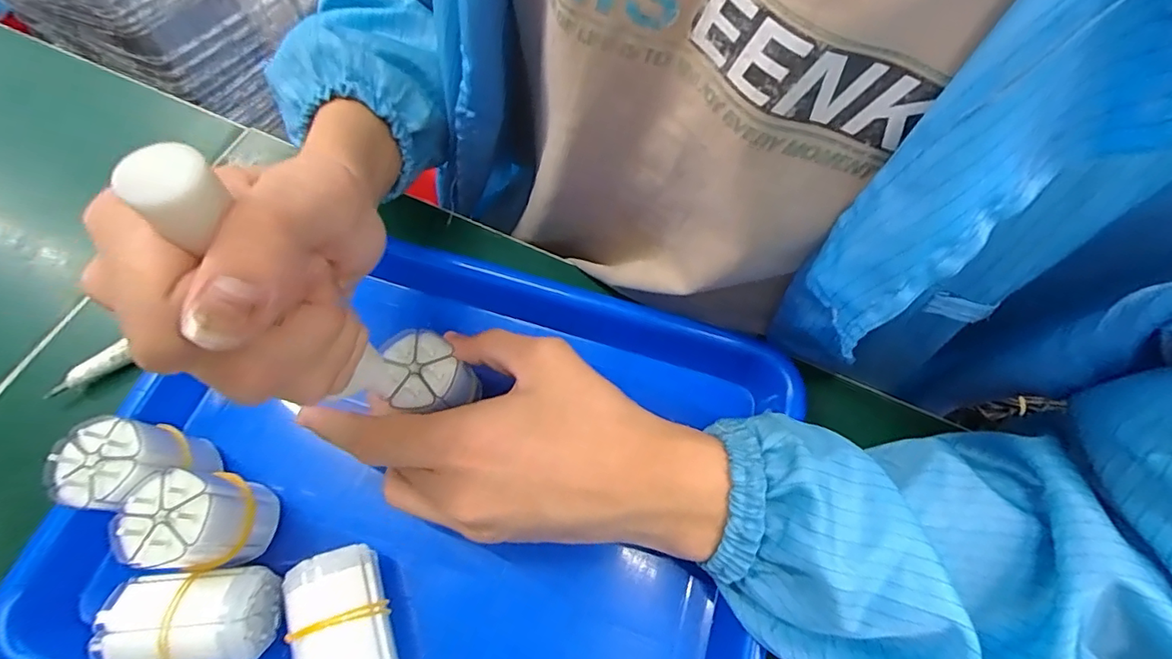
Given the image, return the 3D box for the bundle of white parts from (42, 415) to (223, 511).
[{"bbox_3d":[-0.207,0.067,0.255,0.042,0.063,0.041,0,67,1],"label":"bundle of white parts"}]

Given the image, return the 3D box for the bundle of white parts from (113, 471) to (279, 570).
[{"bbox_3d":[-0.172,0.086,0.242,0.036,0.057,0.039,0,67,1],"label":"bundle of white parts"}]

